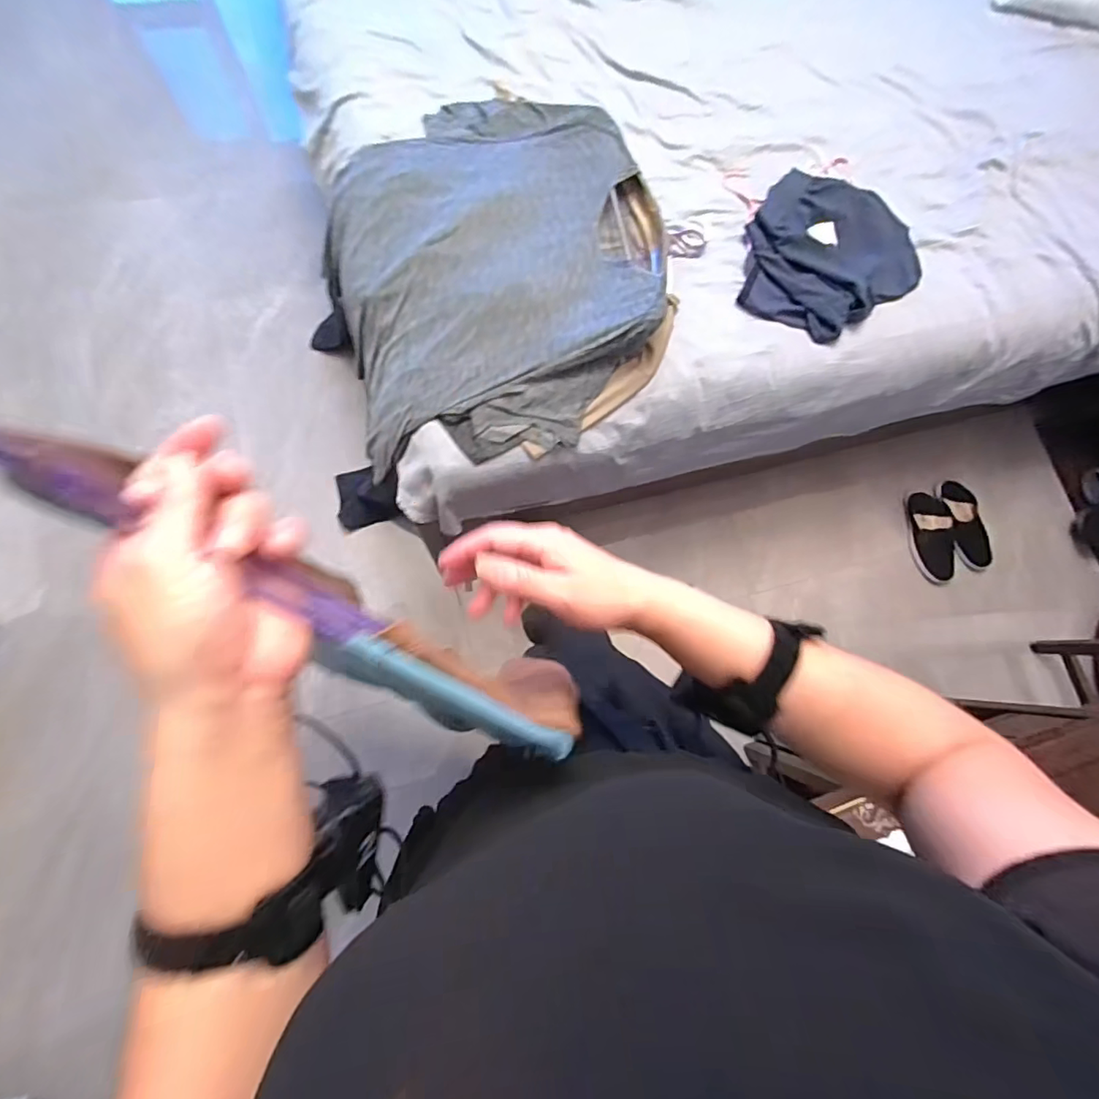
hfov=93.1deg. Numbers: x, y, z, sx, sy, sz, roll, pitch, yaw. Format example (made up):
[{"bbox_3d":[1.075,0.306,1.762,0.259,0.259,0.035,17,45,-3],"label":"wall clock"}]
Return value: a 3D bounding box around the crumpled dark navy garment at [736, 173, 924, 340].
[{"bbox_3d":[0.537,-0.548,0.970,0.344,0.052,0.319,9,77,-4],"label":"crumpled dark navy garment"}]

